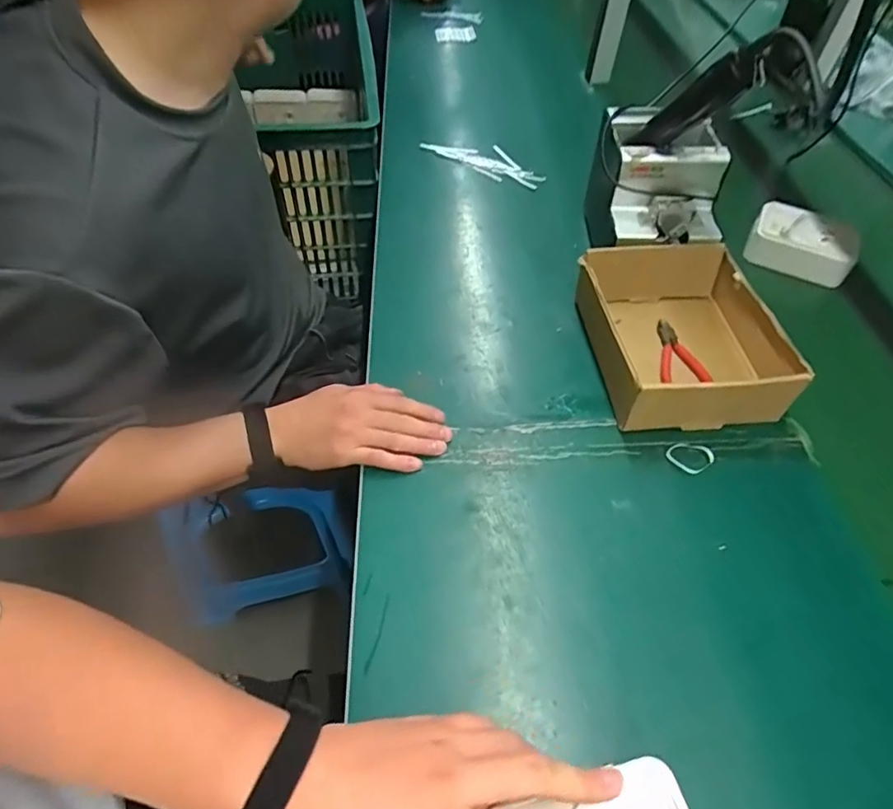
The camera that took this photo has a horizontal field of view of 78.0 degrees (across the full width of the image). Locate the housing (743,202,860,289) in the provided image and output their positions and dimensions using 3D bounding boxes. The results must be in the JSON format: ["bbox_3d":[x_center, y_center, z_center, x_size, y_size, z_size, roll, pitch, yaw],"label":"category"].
[{"bbox_3d":[0.477,-0.219,0.745,0.127,0.055,0.076,20,53,14],"label":"housing"}]

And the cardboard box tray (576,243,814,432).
[{"bbox_3d":[0.249,-0.077,0.598,0.178,0.074,0.215,-2,51,-2],"label":"cardboard box tray"}]

